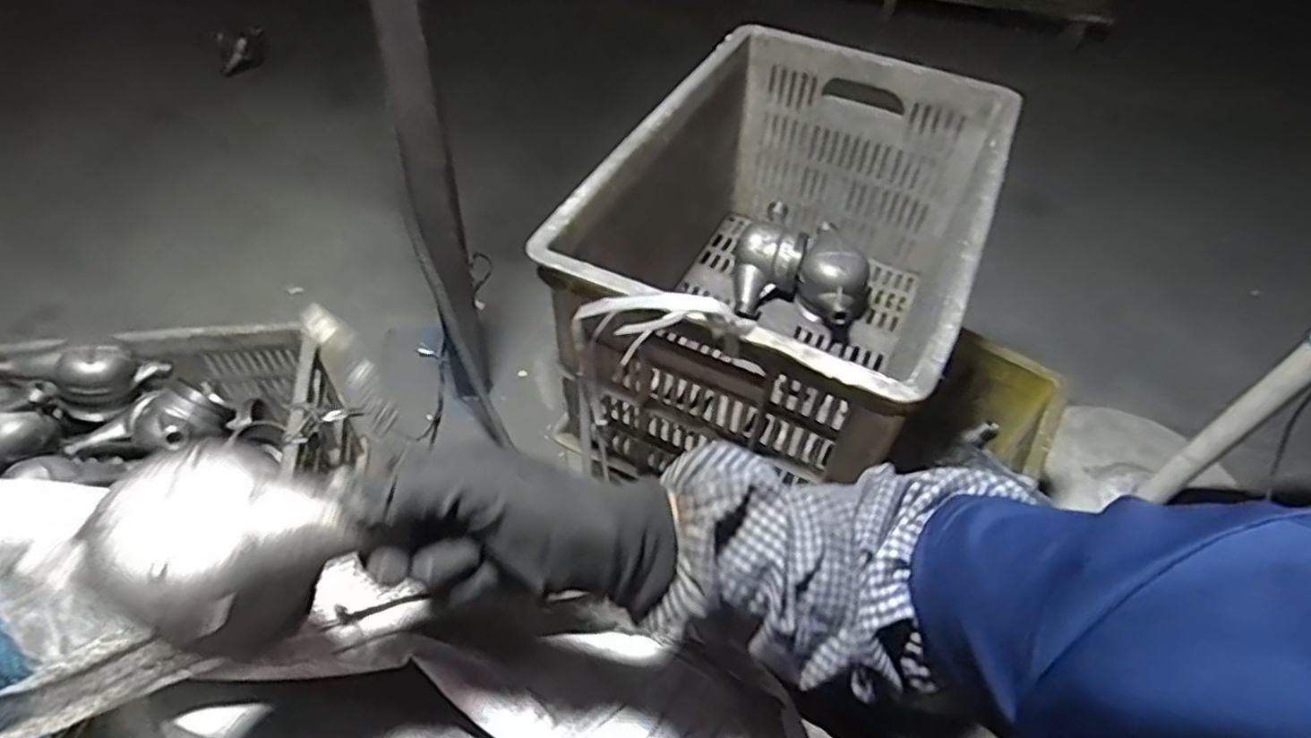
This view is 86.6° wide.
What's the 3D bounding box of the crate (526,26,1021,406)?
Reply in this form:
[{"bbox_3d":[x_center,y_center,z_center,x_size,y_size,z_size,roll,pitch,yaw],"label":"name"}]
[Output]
[{"bbox_3d":[0.135,-0.107,0.742,0.325,0.277,0.478,23,53,14],"label":"crate"}]

